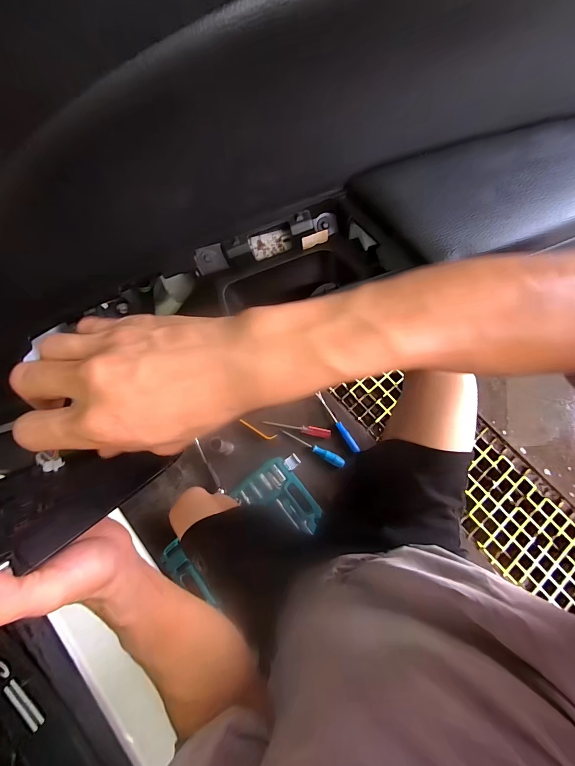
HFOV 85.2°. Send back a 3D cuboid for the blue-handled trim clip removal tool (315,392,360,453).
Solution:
[{"bbox_3d":[0.142,0.109,0.887,0.024,0.017,0.198,-29,76,-8],"label":"blue-handled trim clip removal tool"}]

